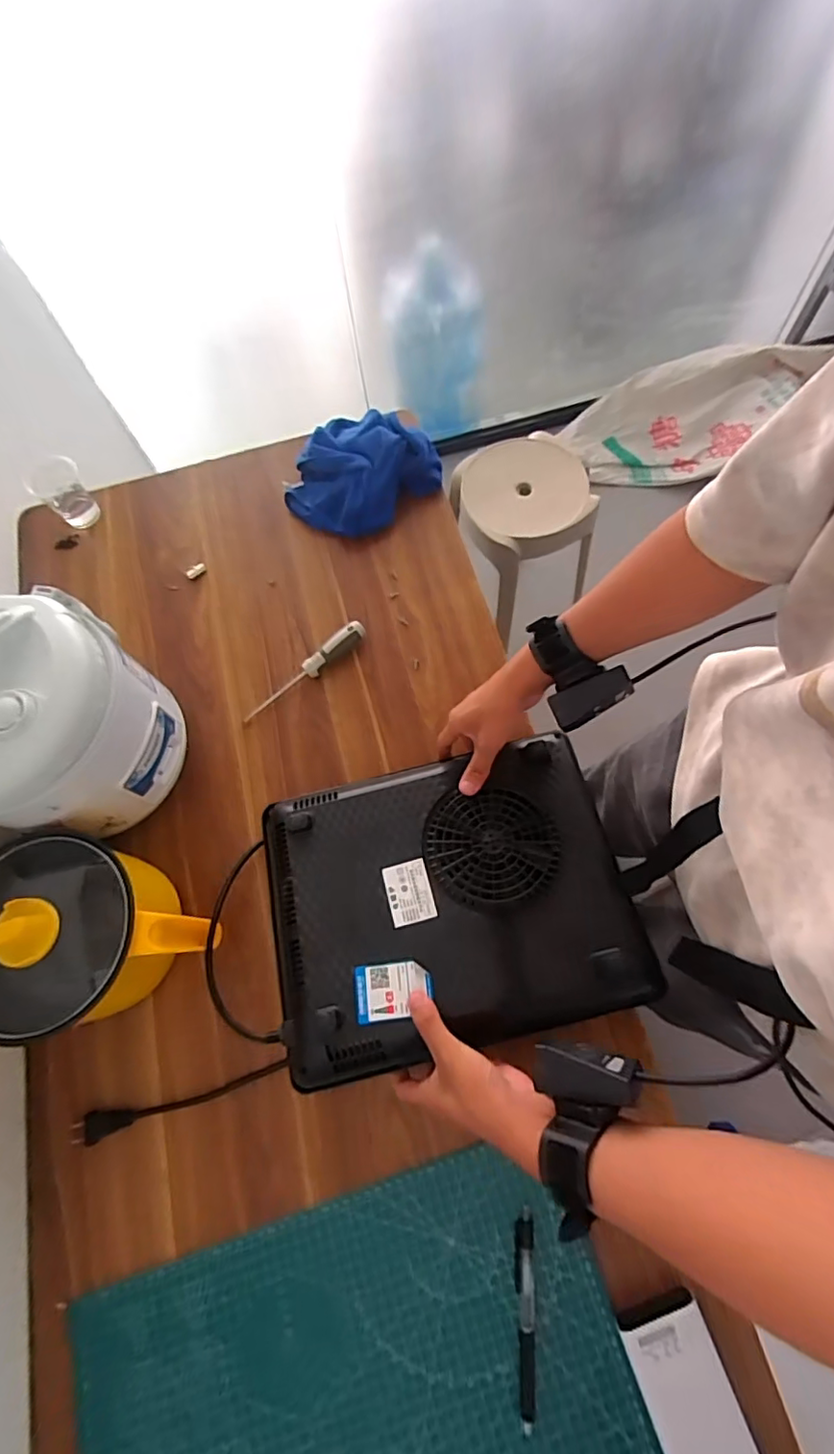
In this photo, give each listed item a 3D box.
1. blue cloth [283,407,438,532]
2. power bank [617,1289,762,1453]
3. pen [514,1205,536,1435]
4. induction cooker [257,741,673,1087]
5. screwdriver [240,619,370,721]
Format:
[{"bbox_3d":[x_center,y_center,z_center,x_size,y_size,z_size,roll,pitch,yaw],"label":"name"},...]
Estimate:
[{"bbox_3d":[-0.076,-0.349,0.776,0.204,0.063,0.159,-36,72,-10],"label":"blue cloth"},{"bbox_3d":[0.218,0.533,0.441,0.070,0.027,0.147,-19,69,-5],"label":"power bank"},{"bbox_3d":[0.091,0.486,0.472,0.017,0.010,0.136,1,69,3],"label":"pen"},{"bbox_3d":[0.027,0.157,0.541,0.338,0.050,0.263,-14,69,-3],"label":"induction cooker"},{"bbox_3d":[-0.135,-0.066,0.692,0.176,0.033,0.024,-38,72,-11],"label":"screwdriver"}]

